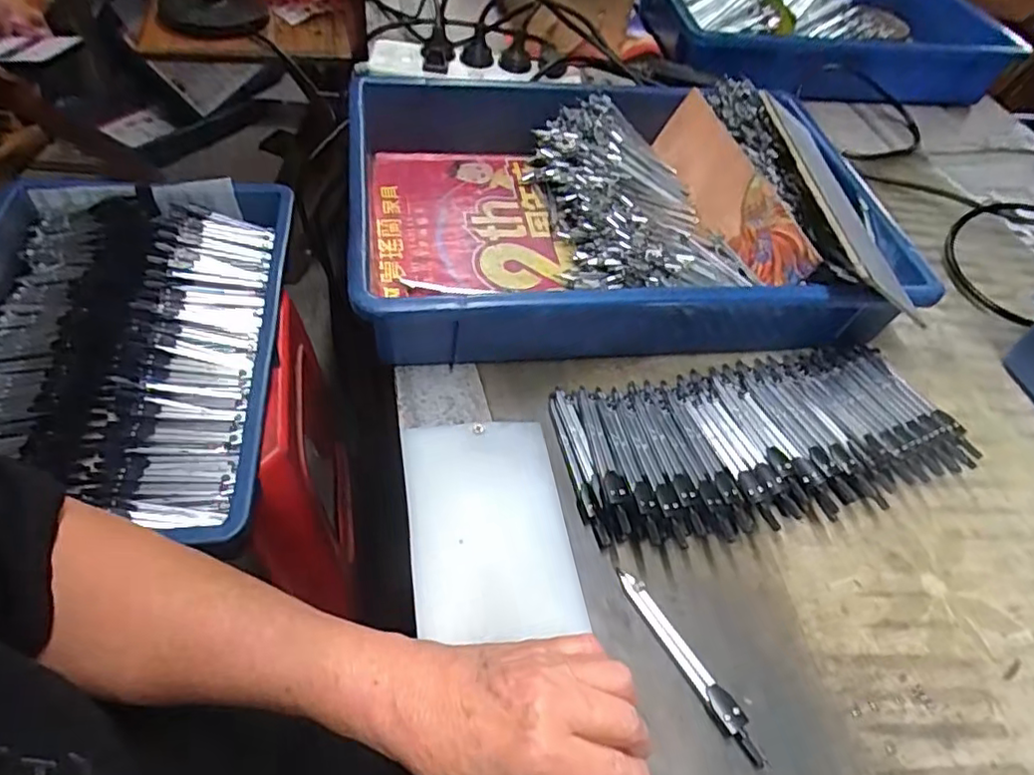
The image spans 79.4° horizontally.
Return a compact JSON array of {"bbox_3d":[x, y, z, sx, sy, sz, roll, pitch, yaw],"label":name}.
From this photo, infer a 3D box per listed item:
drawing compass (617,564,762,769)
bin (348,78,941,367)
[{"bbox_3d":[0.094,0.149,0.342,0.015,0.009,0.114,-23,59,-23],"label":"drawing compass"},{"bbox_3d":[0.081,-0.153,0.525,0.421,0.095,0.317,-5,53,-12],"label":"bin"}]

